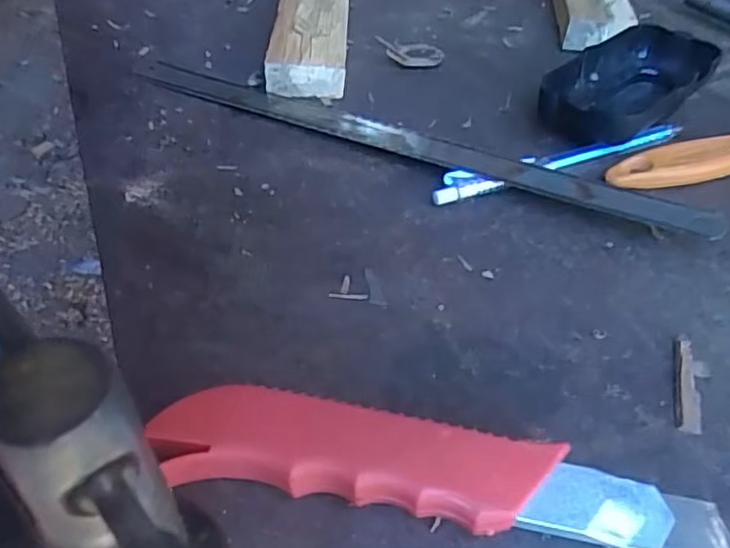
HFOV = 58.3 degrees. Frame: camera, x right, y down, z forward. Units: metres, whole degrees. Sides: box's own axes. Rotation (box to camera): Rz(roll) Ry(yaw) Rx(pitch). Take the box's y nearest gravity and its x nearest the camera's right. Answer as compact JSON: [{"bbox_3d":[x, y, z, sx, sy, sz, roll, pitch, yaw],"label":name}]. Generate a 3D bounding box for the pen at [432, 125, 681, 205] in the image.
[{"bbox_3d":[0.094,-0.052,0.304,0.139,0.010,0.015,-14,45,-17],"label":"pen"}]

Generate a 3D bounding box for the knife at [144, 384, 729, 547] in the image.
[{"bbox_3d":[0.020,0.056,0.180,0.151,0.022,0.027,6,43,4],"label":"knife"}]

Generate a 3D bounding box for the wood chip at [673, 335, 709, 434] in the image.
[{"bbox_3d":[0.108,0.036,0.217,0.011,0.004,0.039,15,44,13],"label":"wood chip"}]

